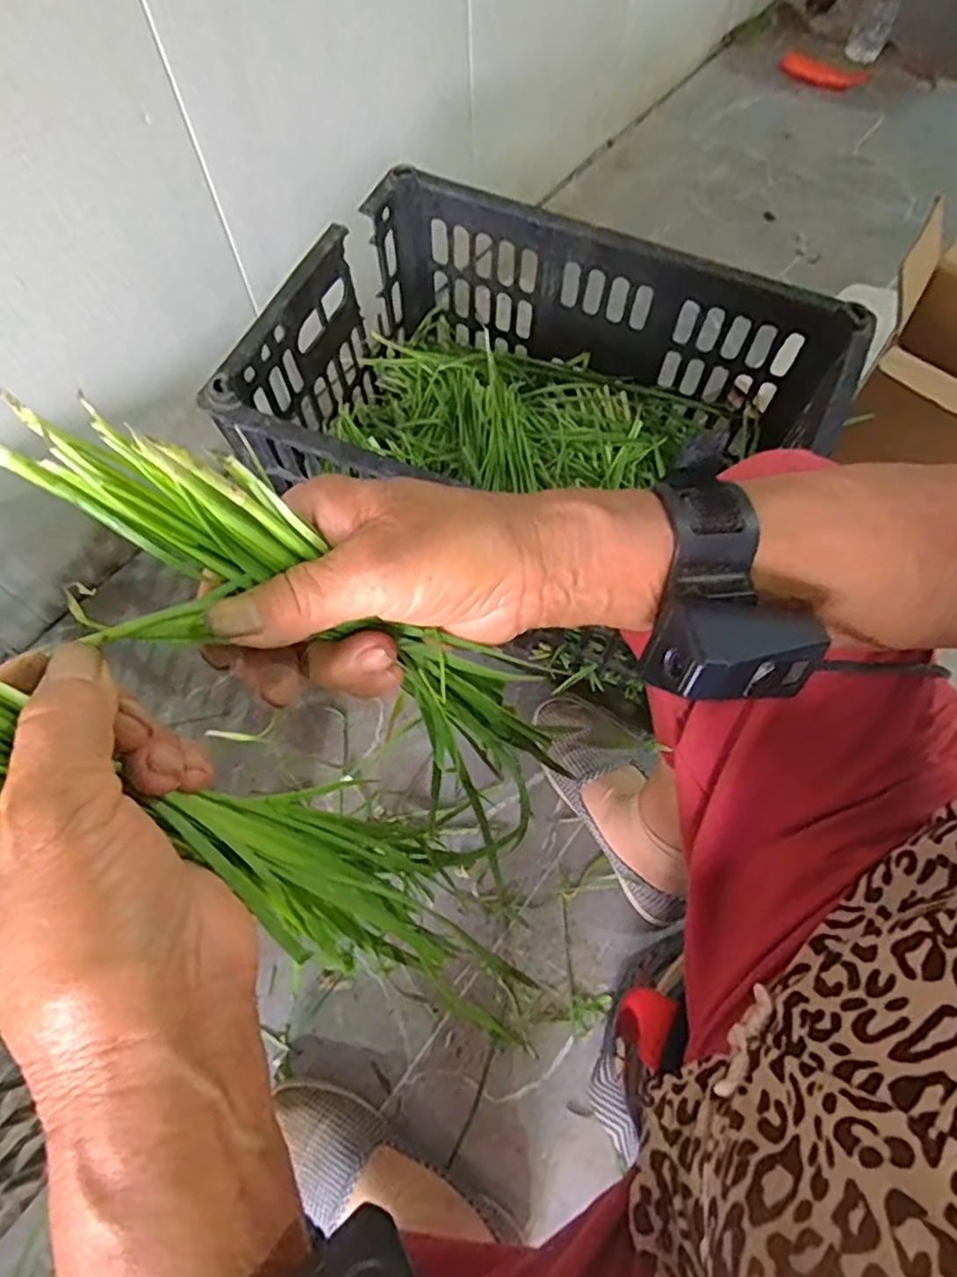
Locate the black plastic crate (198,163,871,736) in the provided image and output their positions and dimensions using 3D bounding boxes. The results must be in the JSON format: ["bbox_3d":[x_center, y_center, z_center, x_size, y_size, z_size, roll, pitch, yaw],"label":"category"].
[{"bbox_3d":[0.062,-0.219,0.659,0.484,0.213,0.339,20,70,10],"label":"black plastic crate"}]

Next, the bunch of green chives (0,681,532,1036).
[{"bbox_3d":[-0.076,0.068,0.234,0.064,0.240,0.064,-2,60,45],"label":"bunch of green chives"}]

